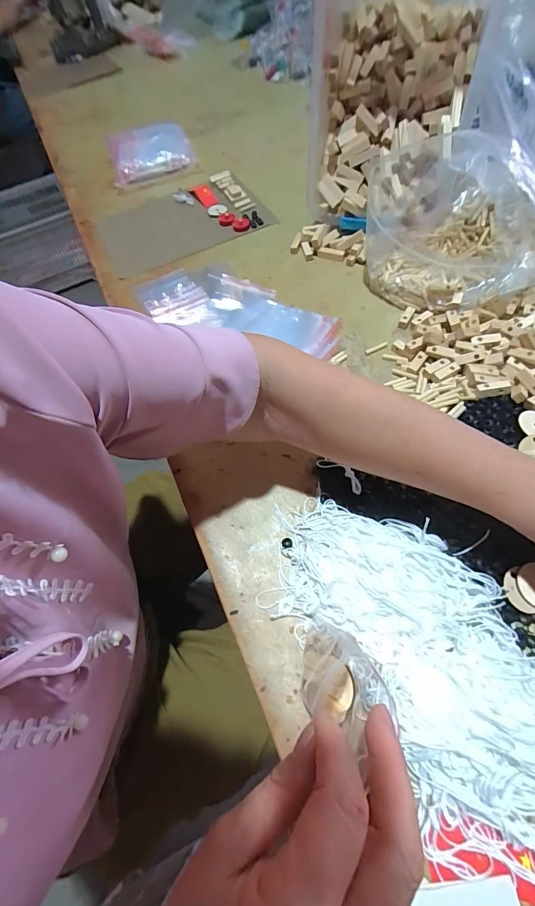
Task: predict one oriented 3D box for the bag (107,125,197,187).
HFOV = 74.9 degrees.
[{"bbox_3d":[-0.242,-0.617,0.724,0.170,0.042,0.176,-13,57,-7],"label":"bag"}]

